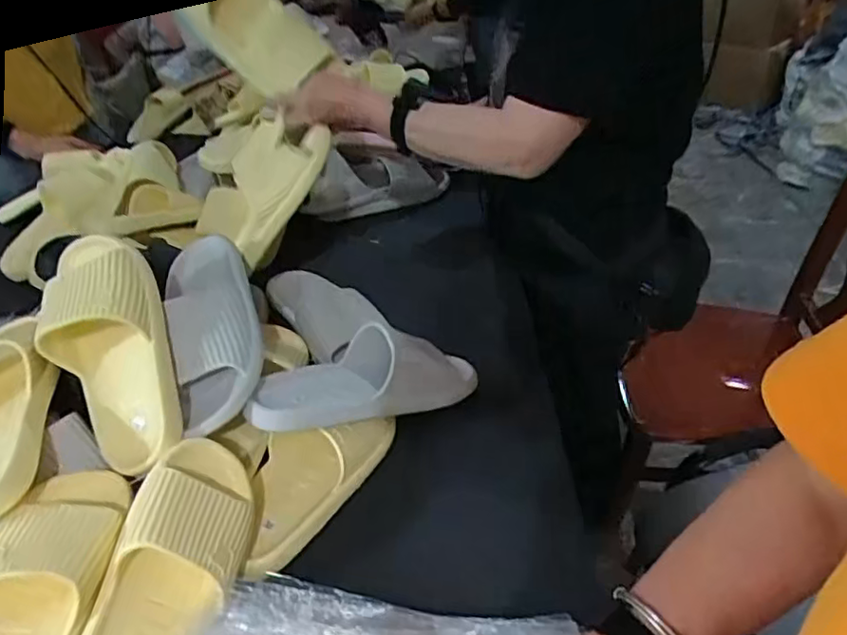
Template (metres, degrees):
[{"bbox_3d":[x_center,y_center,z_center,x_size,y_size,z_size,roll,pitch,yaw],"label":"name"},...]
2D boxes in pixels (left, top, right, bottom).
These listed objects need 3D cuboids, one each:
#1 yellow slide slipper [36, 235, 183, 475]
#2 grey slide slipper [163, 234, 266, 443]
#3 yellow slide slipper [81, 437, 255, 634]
[{"bbox_3d":[-0.302,0.027,0.587,0.109,0.070,0.245,-19,80,-20],"label":"yellow slide slipper"},{"bbox_3d":[-0.235,0.004,0.678,0.095,0.092,0.272,-15,39,-14],"label":"grey slide slipper"},{"bbox_3d":[-0.203,0.220,0.499,0.116,0.078,0.247,31,50,-23],"label":"yellow slide slipper"}]

